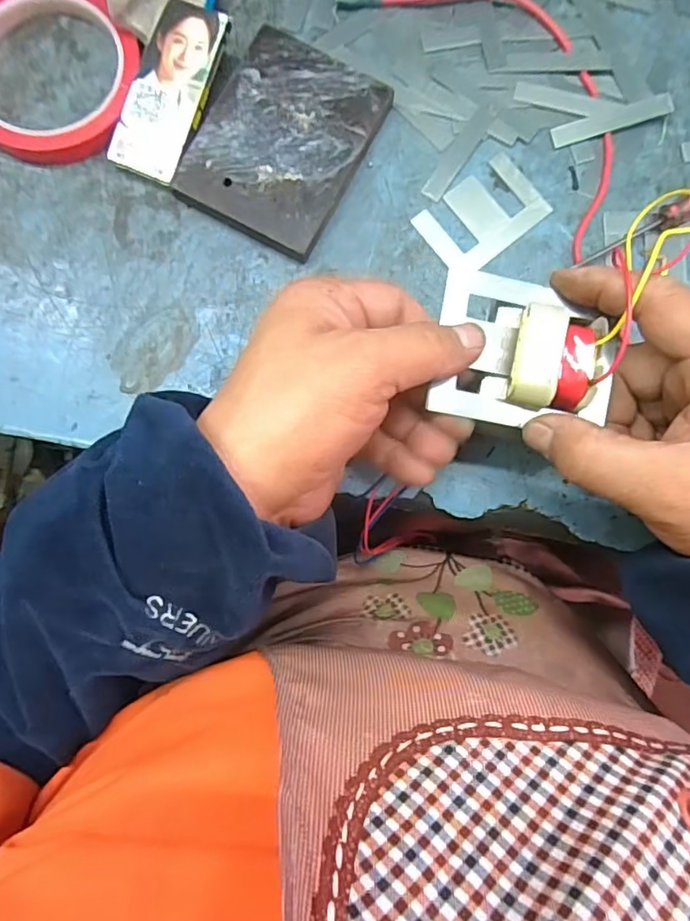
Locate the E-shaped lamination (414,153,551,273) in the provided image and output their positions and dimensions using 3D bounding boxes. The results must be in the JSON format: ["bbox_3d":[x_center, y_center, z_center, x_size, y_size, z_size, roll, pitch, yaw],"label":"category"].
[{"bbox_3d":[0.076,-0.134,0.310,0.065,0.004,0.043,-38,87,-4],"label":"E-shaped lamination"}]

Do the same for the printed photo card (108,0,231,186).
[{"bbox_3d":[-0.092,-0.192,0.297,0.037,0.004,0.086,22,96,3],"label":"printed photo card"}]

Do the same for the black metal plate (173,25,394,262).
[{"bbox_3d":[-0.033,-0.169,0.307,0.082,0.013,0.103,27,85,1],"label":"black metal plate"}]

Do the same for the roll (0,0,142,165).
[{"bbox_3d":[-0.158,-0.208,0.304,0.096,0.016,0.096,0,85,-1],"label":"roll"}]

